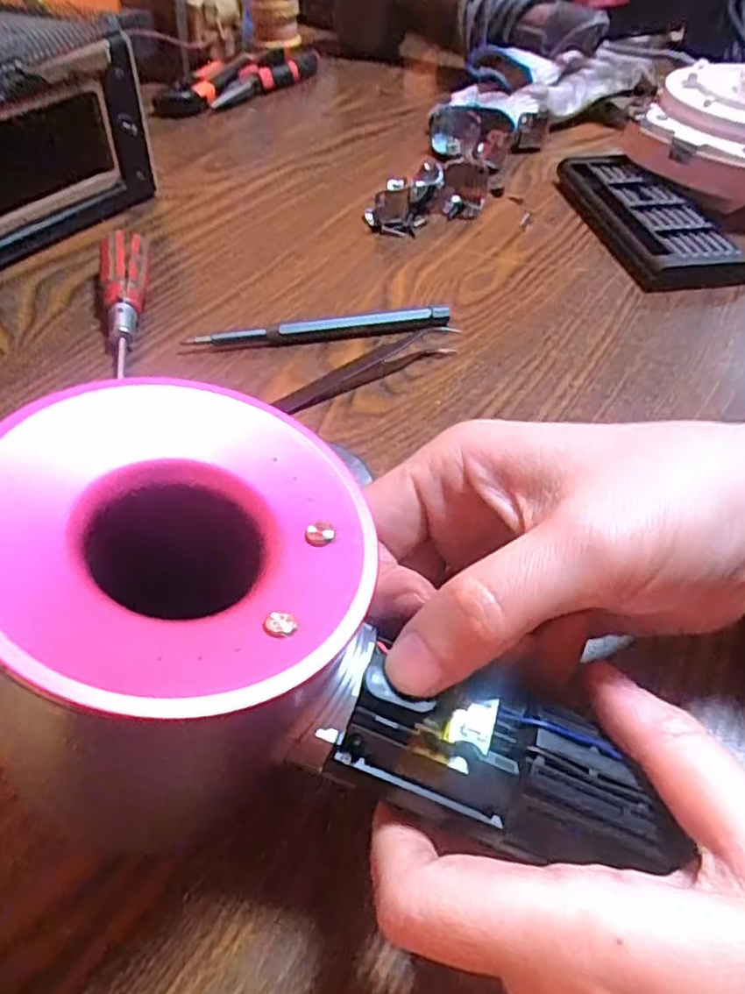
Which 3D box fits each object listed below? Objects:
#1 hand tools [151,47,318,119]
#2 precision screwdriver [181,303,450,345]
[{"bbox_3d":[-0.123,-0.376,0.600,0.058,0.023,0.184,25,51,19],"label":"hand tools"},{"bbox_3d":[-0.026,-0.088,0.343,0.135,0.013,0.010,-6,48,-9],"label":"precision screwdriver"}]

